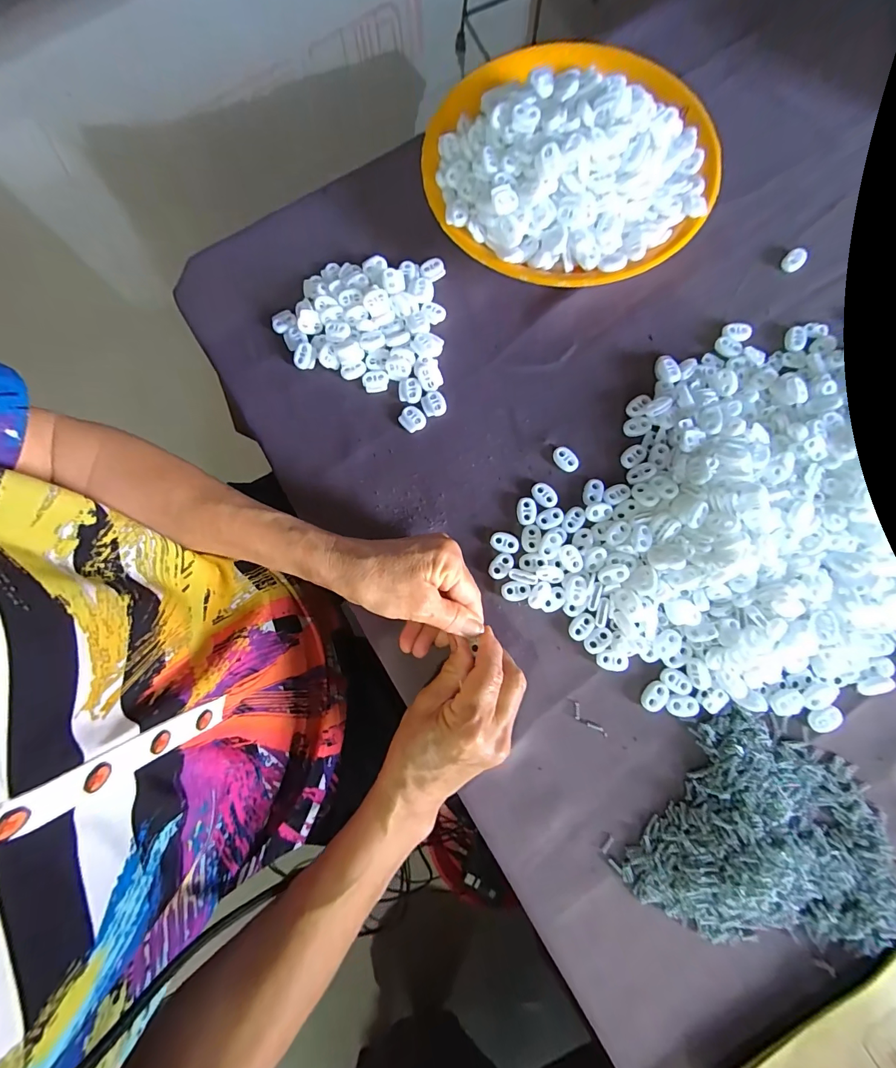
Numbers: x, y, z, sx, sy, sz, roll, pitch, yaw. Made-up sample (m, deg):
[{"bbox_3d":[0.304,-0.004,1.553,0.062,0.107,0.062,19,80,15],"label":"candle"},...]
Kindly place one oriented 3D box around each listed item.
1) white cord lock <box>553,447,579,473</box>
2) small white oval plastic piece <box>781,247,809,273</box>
[{"bbox_3d":[0.097,-0.061,0.332,0.023,0.006,0.014,42,83,8],"label":"white cord lock"},{"bbox_3d":[0.304,-0.240,0.356,0.021,0.010,0.016,-41,81,-6],"label":"small white oval plastic piece"}]

